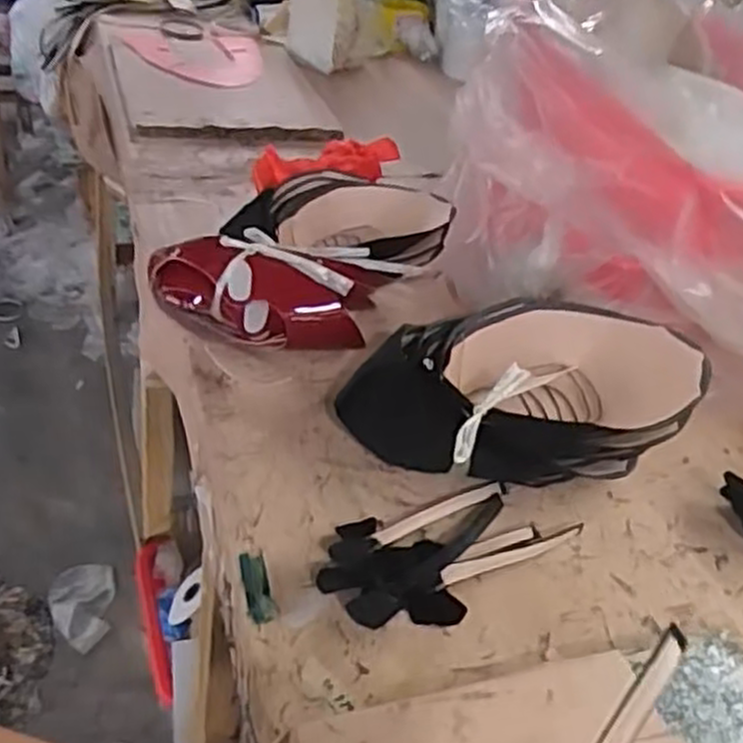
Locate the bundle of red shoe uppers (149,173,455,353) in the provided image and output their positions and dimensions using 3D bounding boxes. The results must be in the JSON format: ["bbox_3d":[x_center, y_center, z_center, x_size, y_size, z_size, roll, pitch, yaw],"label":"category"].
[{"bbox_3d":[-0.063,-0.099,0.777,0.163,0.108,0.301,34,43,29],"label":"bundle of red shoe uppers"}]

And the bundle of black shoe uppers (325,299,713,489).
[{"bbox_3d":[0.123,0.021,0.669,0.292,0.083,0.160,-6,39,-20],"label":"bundle of black shoe uppers"}]

